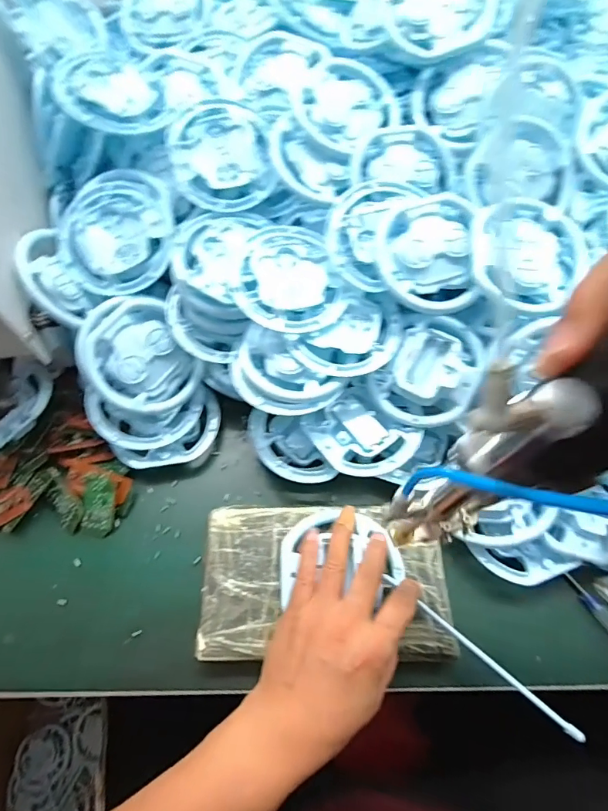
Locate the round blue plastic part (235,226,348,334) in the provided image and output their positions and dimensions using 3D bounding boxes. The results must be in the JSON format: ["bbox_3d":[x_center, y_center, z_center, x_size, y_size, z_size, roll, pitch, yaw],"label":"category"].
[{"bbox_3d":[-0.012,-0.113,0.394,0.101,0.018,0.101,4,71,-12],"label":"round blue plastic part"}]

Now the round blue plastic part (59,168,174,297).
[{"bbox_3d":[-0.176,-0.163,0.425,0.114,0.024,0.114,0,84,-1],"label":"round blue plastic part"}]

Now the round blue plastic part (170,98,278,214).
[{"bbox_3d":[-0.076,-0.236,0.417,0.093,0.019,0.107,-16,90,-5],"label":"round blue plastic part"}]

